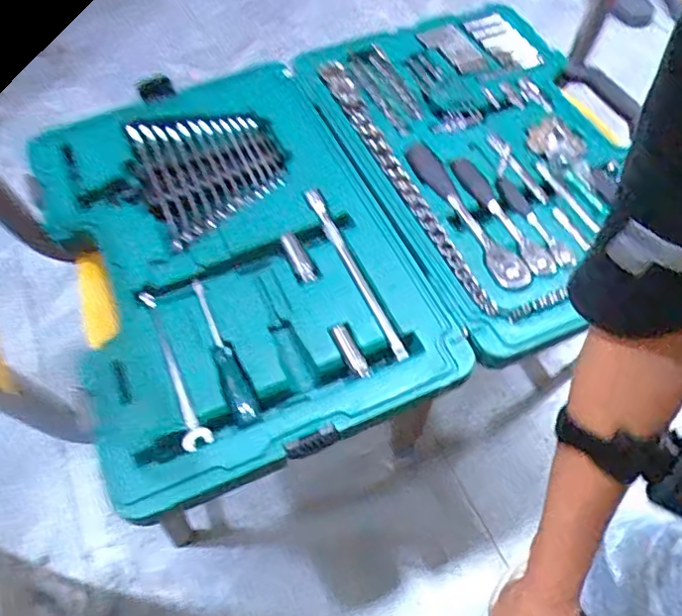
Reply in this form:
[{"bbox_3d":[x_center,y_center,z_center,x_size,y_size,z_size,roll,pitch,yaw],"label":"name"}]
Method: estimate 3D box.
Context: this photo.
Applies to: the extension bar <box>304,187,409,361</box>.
[{"bbox_3d":[0.013,-0.047,0.693,0.018,0.013,0.255,-22,59,-9],"label":"extension bar"}]

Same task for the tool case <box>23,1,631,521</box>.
[{"bbox_3d":[0.024,-0.141,0.761,0.738,0.063,0.605,-23,61,-11],"label":"tool case"}]

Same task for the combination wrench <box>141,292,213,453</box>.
[{"bbox_3d":[-0.178,0.061,0.631,0.026,0.015,0.193,-23,59,-10],"label":"combination wrench"}]

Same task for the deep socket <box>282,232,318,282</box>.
[{"bbox_3d":[-0.048,-0.062,0.692,0.017,0.014,0.069,-25,60,-11],"label":"deep socket"}]

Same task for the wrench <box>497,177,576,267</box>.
[{"bbox_3d":[0.230,-0.107,0.717,0.023,0.016,0.151,-20,59,-8],"label":"wrench"}]

